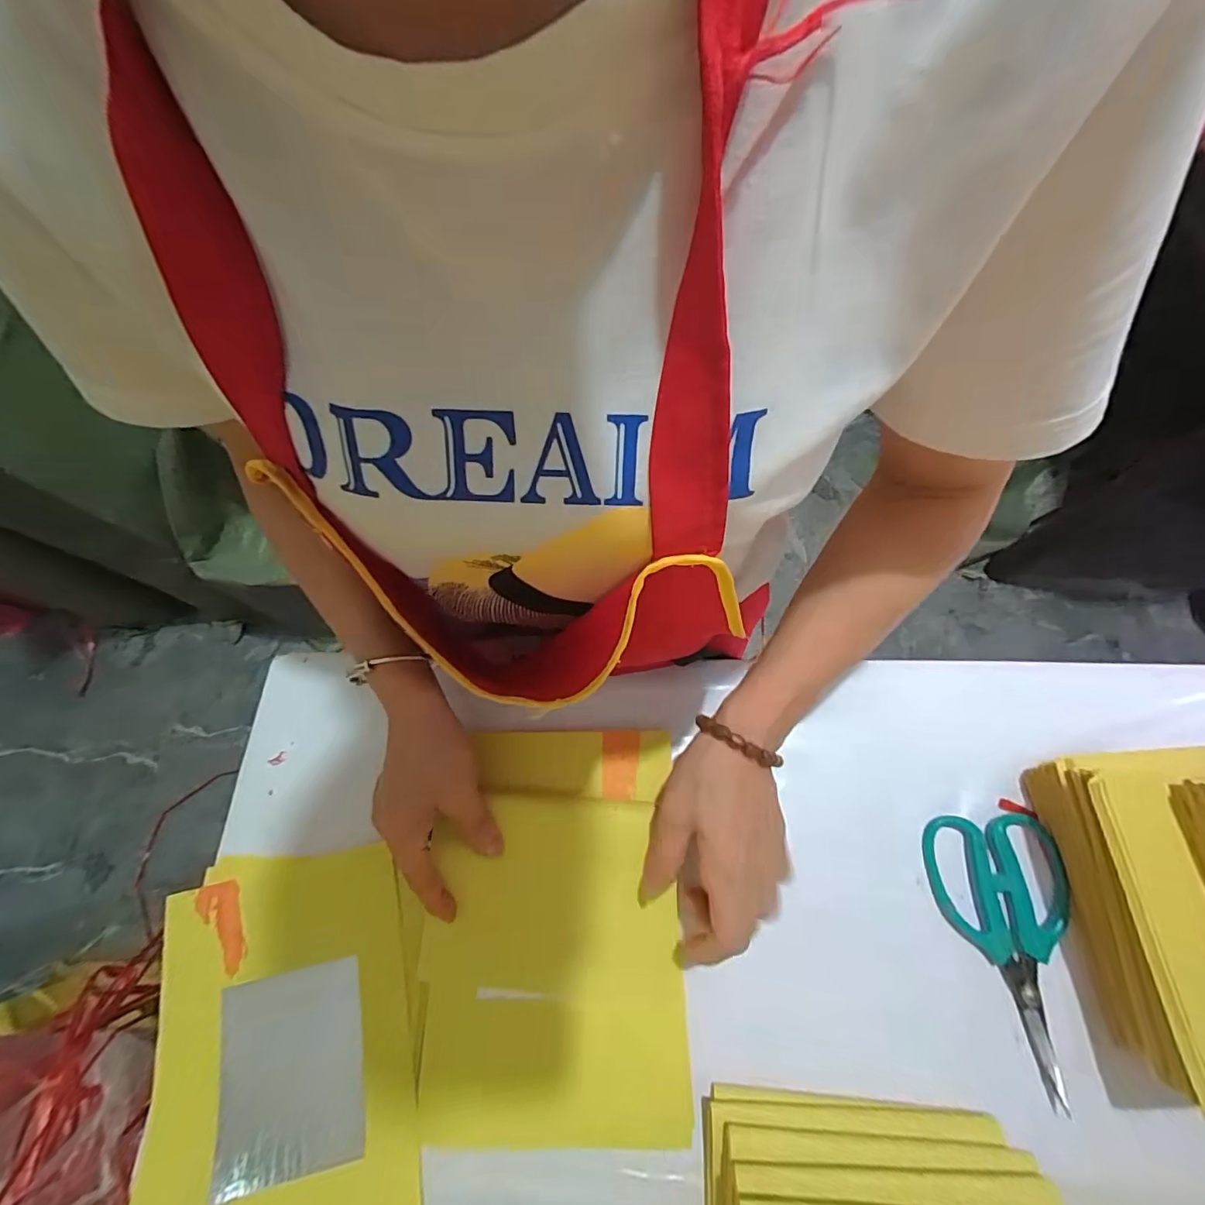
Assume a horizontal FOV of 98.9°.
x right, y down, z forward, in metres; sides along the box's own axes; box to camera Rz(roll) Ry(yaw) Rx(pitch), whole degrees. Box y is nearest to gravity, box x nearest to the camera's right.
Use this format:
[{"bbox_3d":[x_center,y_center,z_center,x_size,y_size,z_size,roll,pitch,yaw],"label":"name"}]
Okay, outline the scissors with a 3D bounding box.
[{"bbox_3d":[0.257,0.216,0.322,0.079,0.010,0.152,-2,69,2],"label":"scissors"}]

